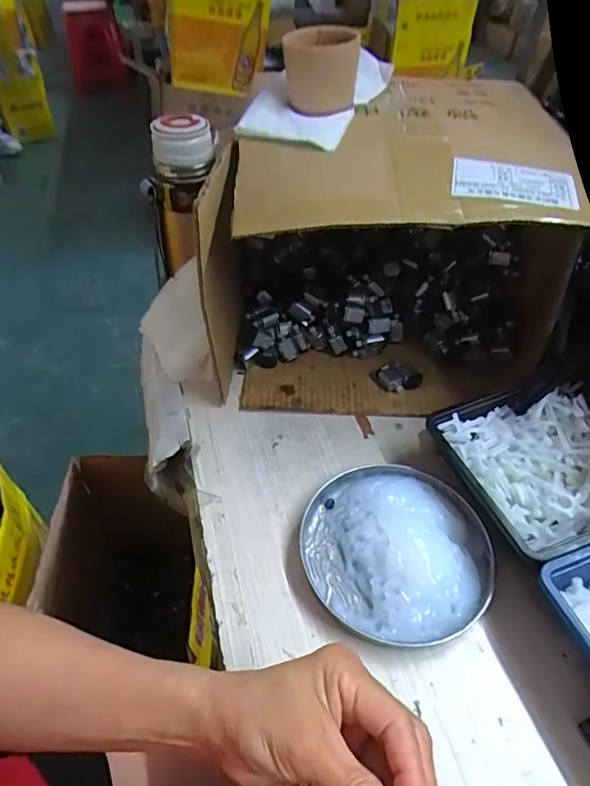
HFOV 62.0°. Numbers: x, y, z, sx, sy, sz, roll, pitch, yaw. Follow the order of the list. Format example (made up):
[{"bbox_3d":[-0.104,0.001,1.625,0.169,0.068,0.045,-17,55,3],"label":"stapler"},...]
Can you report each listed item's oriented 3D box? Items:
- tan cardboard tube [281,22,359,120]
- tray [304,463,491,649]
[{"bbox_3d":[0.023,-0.283,0.427,0.061,0.053,0.075,3,46,3],"label":"tan cardboard tube"},{"bbox_3d":[0.079,0.115,0.383,0.139,0.031,0.139,0,46,0],"label":"tray"}]

